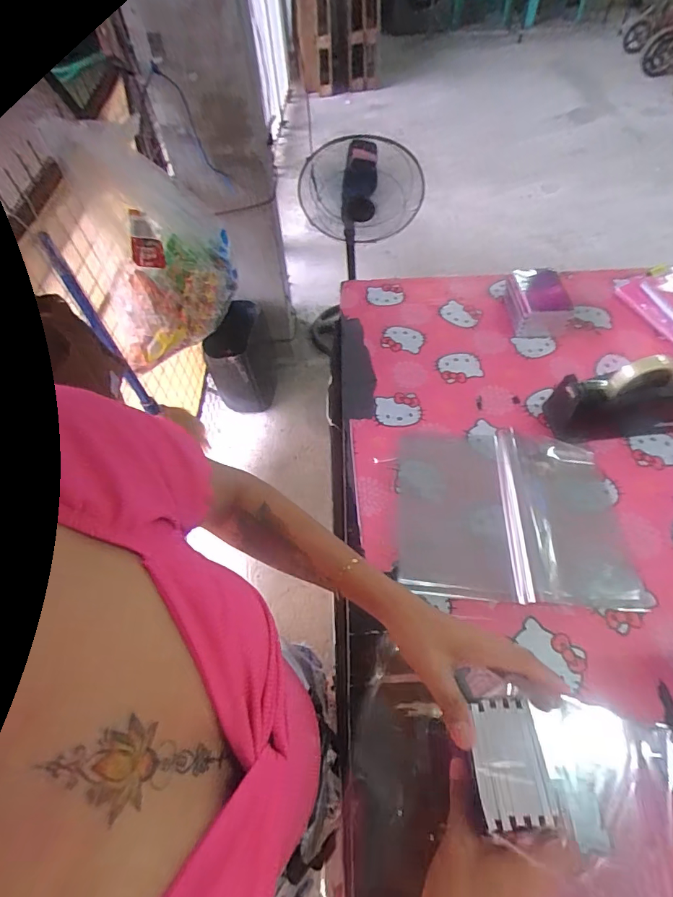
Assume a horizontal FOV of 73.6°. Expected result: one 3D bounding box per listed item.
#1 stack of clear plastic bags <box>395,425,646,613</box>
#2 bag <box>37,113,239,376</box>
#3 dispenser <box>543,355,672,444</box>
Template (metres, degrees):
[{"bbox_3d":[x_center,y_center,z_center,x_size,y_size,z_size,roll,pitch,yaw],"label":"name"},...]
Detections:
[{"bbox_3d":[0.247,0.089,0.654,0.307,0.008,0.265,3,55,4],"label":"stack of clear plastic bags"},{"bbox_3d":[-0.413,-0.466,1.049,0.334,0.429,0.212,-24,57,-13],"label":"bag"},{"bbox_3d":[0.445,-0.080,0.696,0.199,0.122,0.084,-2,55,0],"label":"dispenser"}]

